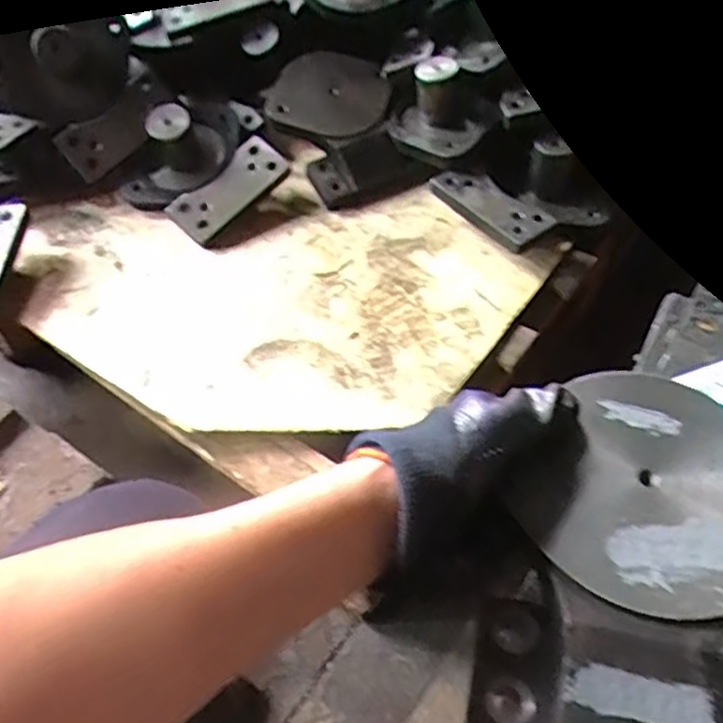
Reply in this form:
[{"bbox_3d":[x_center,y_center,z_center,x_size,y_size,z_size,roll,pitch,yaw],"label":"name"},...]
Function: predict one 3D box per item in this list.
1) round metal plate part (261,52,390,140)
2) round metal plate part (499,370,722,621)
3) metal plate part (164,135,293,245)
[{"bbox_3d":[-0.041,-0.315,0.825,0.145,0.012,0.121,-4,70,-18],"label":"round metal plate part"},{"bbox_3d":[0.147,0.062,0.343,0.126,0.009,0.125,-32,57,-21],"label":"round metal plate part"},{"bbox_3d":[-0.148,-0.193,0.785,0.134,0.020,0.056,-43,102,-9],"label":"metal plate part"}]

